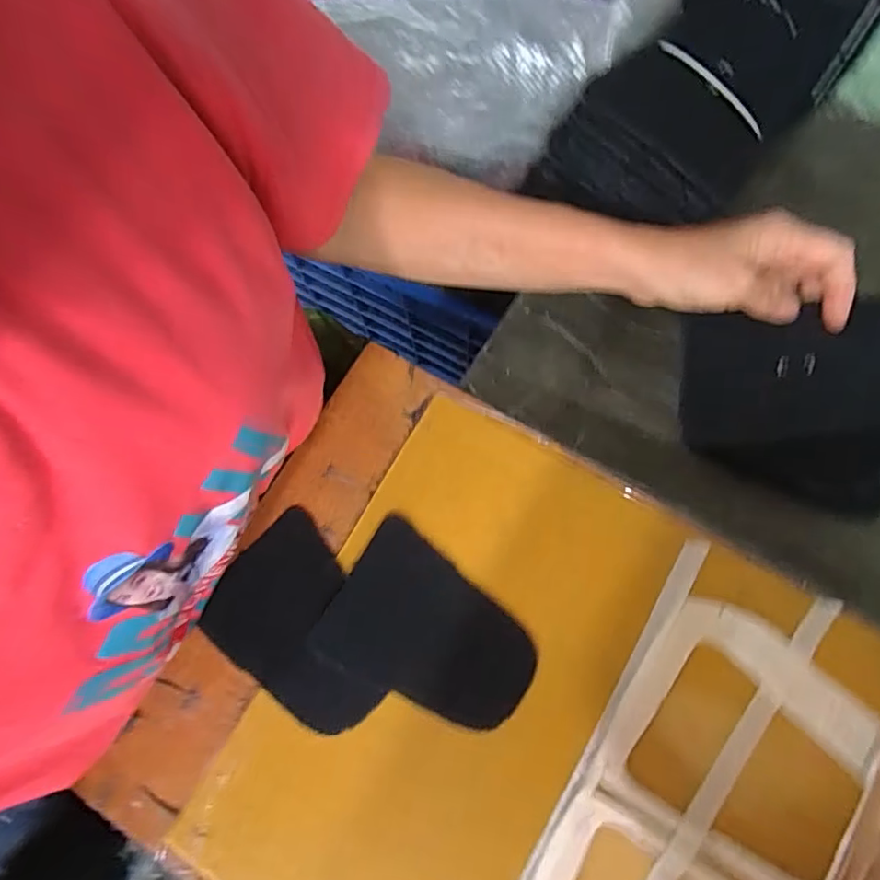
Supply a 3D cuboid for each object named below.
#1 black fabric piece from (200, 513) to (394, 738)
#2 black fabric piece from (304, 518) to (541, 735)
[{"bbox_3d":[-0.091,0.126,0.377,0.133,0.013,0.097,41,81,11],"label":"black fabric piece"},{"bbox_3d":[-0.005,0.129,0.375,0.135,0.008,0.097,31,79,10],"label":"black fabric piece"}]

